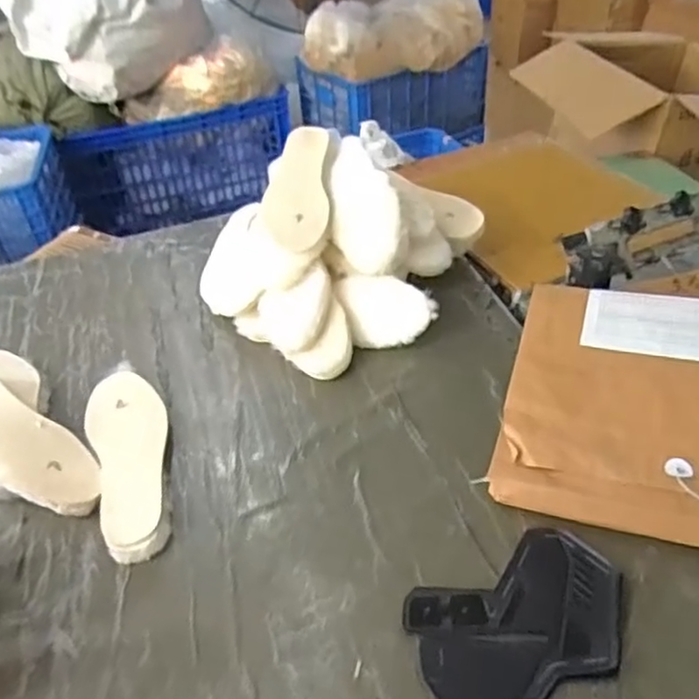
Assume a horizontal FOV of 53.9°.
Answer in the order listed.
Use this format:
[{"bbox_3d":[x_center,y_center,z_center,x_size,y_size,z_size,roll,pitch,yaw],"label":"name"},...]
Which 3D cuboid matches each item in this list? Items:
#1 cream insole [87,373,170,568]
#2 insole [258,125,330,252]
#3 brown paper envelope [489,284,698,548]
[{"bbox_3d":[-0.244,0.120,0.773,0.083,0.025,0.262,-16,42,-12],"label":"cream insole"},{"bbox_3d":[-0.071,-0.225,0.940,0.086,0.015,0.242,3,54,-2],"label":"insole"},{"bbox_3d":[0.338,0.055,0.695,0.337,0.026,0.287,5,54,21],"label":"brown paper envelope"}]

